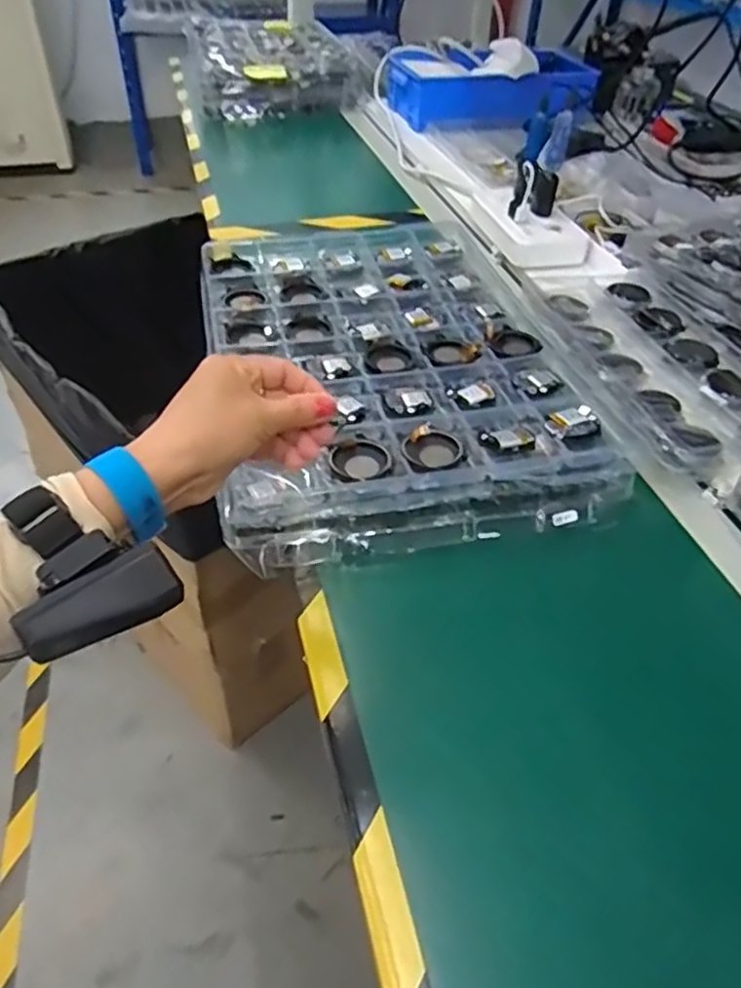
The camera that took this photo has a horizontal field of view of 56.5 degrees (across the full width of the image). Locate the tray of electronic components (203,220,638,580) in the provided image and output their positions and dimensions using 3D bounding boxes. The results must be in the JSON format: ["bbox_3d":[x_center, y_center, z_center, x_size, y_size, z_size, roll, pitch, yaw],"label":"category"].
[{"bbox_3d":[0.009,-0.137,0.657,0.310,0.053,0.486,-6,44,-10],"label":"tray of electronic components"}]

